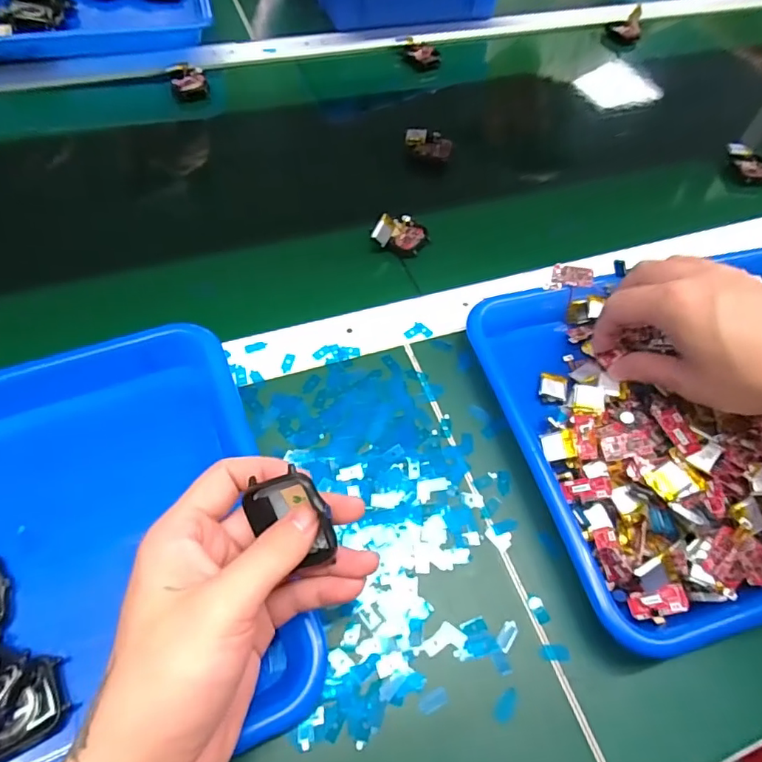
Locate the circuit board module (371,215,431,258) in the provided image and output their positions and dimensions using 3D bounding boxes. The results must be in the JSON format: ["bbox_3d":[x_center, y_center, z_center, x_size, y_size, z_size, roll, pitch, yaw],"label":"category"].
[{"bbox_3d":[0.020,-0.127,0.451,0.037,0.028,0.050,31,60,14],"label":"circuit board module"}]

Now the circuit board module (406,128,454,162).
[{"bbox_3d":[0.050,-0.243,0.535,0.050,0.019,0.027,22,59,9],"label":"circuit board module"}]

